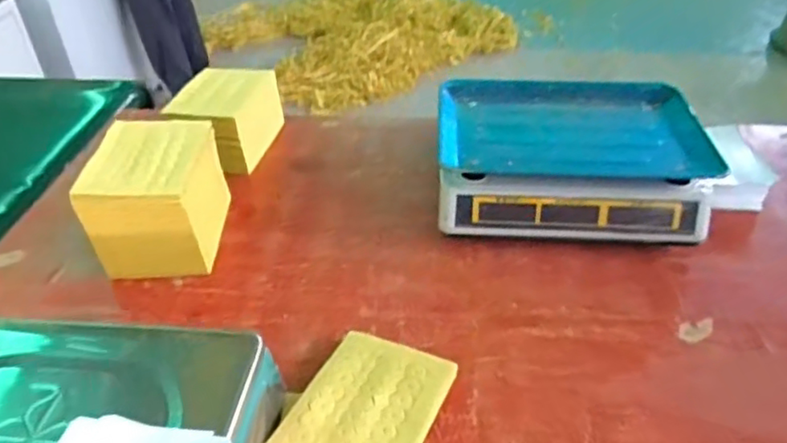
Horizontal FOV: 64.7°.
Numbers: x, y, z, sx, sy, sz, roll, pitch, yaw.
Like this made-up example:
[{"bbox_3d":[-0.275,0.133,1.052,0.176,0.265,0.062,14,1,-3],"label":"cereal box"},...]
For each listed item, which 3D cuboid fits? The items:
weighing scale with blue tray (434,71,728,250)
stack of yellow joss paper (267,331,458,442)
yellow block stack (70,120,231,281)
[{"bbox_3d":[0.226,-0.081,0.832,0.328,0.123,0.254,2,39,5],"label":"weighing scale with blue tray"},{"bbox_3d":[-0.026,0.173,0.574,0.121,0.014,0.158,14,38,20],"label":"stack of yellow joss paper"},{"bbox_3d":[-0.283,-0.029,0.769,0.136,0.130,0.159,-3,39,-1],"label":"yellow block stack"}]

